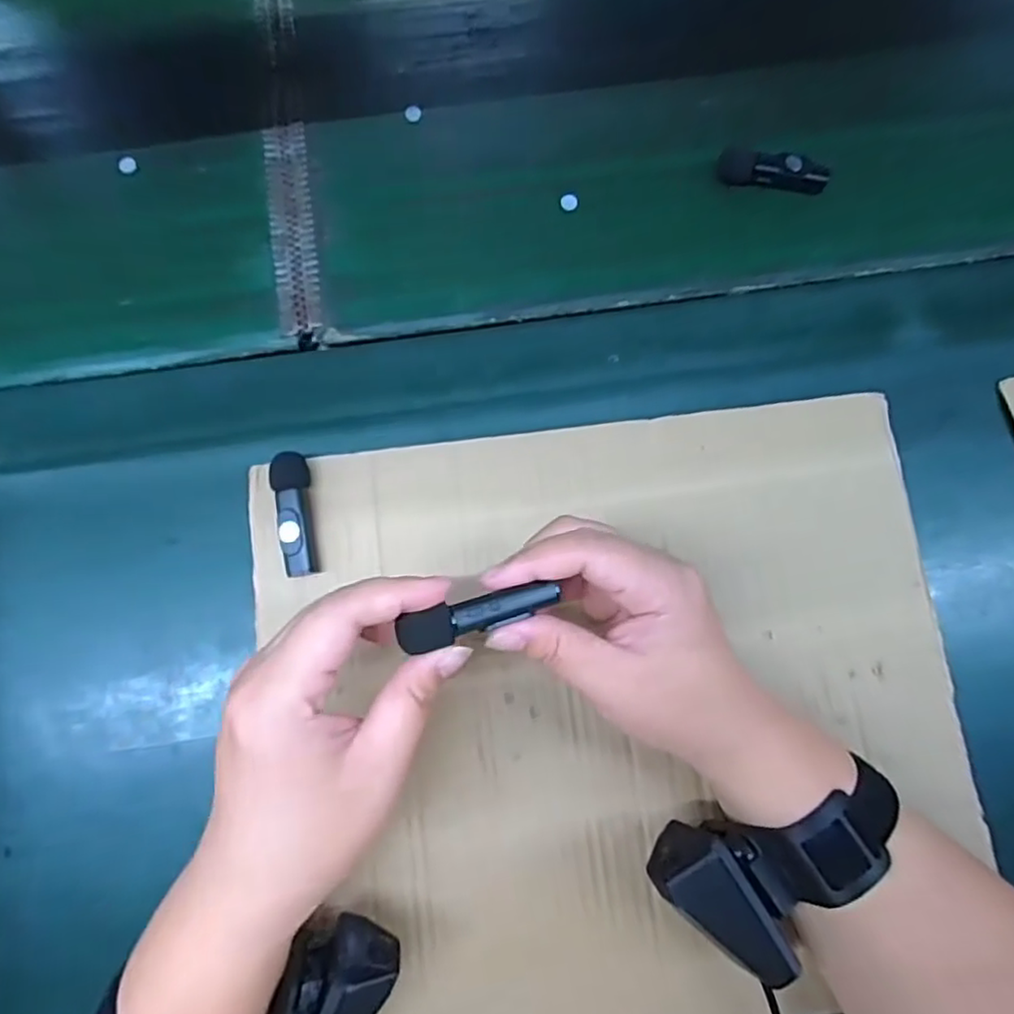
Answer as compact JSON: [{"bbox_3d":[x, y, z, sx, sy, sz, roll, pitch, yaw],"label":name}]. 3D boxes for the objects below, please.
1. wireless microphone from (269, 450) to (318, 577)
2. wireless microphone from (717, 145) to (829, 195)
[{"bbox_3d":[-0.110,0.004,0.340,0.018,0.016,0.063,-9,76,-2],"label":"wireless microphone"},{"bbox_3d":[0.160,-0.202,0.394,0.064,0.015,0.019,11,76,3],"label":"wireless microphone"}]

